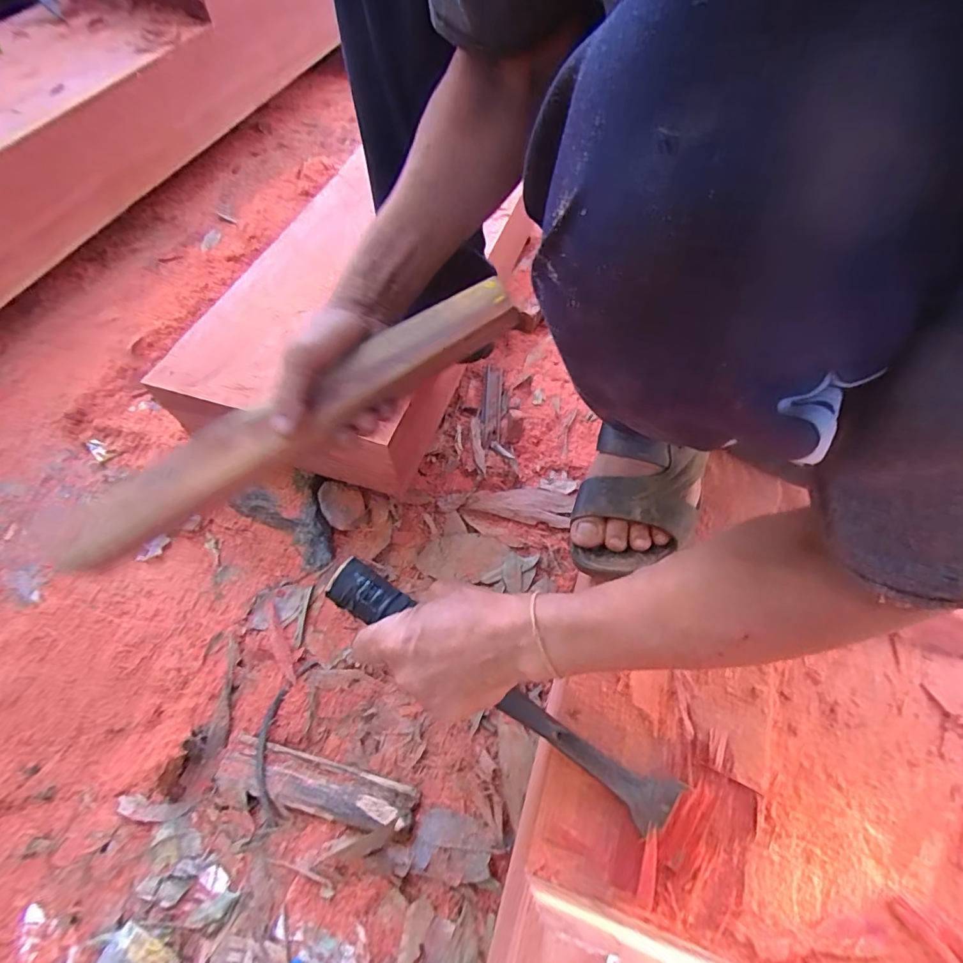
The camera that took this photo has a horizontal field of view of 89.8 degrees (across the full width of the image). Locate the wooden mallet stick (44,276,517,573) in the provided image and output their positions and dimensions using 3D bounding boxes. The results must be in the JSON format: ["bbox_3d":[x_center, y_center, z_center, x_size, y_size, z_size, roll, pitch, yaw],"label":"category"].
[{"bbox_3d":[-0.150,-0.045,0.371,0.386,0.030,0.042,-30,62,-1],"label":"wooden mallet stick"}]

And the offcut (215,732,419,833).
[{"bbox_3d":[-0.186,0.336,0.537,0.221,0.020,0.050,14,59,5],"label":"offcut"}]

